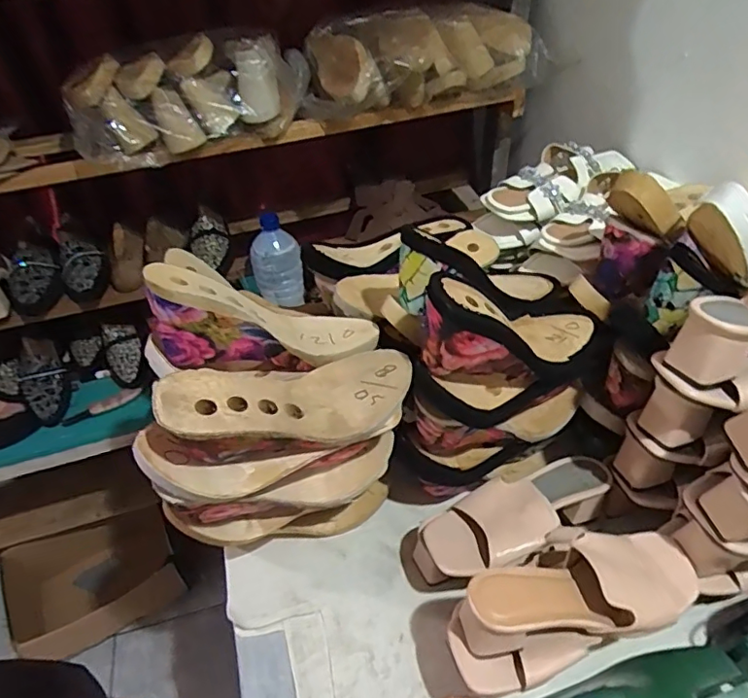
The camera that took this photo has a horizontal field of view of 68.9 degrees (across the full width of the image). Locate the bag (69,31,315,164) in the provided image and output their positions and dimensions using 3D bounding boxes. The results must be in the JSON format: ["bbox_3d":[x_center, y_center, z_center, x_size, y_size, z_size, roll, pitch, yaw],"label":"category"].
[{"bbox_3d":[-0.275,-0.383,0.832,0.350,0.135,0.126,-16,43,-13],"label":"bag"}]

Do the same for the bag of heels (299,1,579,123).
[{"bbox_3d":[0.072,-0.478,0.904,0.399,0.118,0.196,-20,44,-17],"label":"bag of heels"}]

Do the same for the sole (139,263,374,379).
[{"bbox_3d":[-0.122,-0.008,0.580,0.238,0.117,0.085,9,37,-25],"label":"sole"}]

